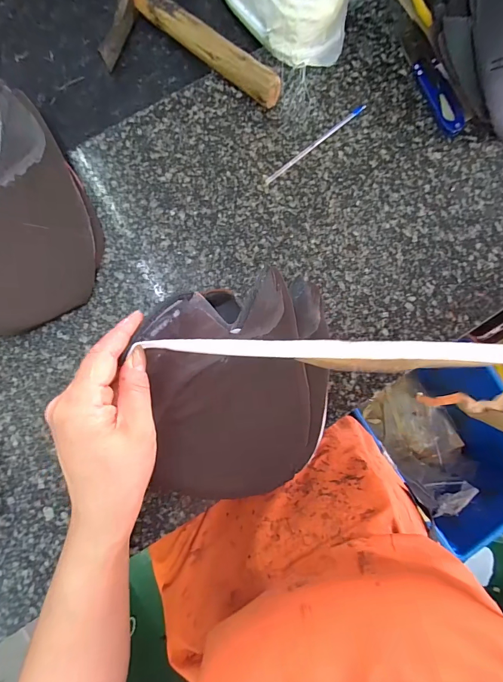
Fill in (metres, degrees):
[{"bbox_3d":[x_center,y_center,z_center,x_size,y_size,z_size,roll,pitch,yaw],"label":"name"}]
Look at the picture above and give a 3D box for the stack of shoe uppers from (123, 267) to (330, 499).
[{"bbox_3d":[-0.005,0.038,0.292,0.148,0.067,0.188,-3,84,-6],"label":"stack of shoe uppers"}]

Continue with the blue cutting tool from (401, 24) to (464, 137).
[{"bbox_3d":[0.180,-0.259,0.345,0.023,0.015,0.117,-20,87,-4],"label":"blue cutting tool"}]

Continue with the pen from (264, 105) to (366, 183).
[{"bbox_3d":[0.063,-0.193,0.337,0.125,0.005,0.006,-40,89,-5],"label":"pen"}]

